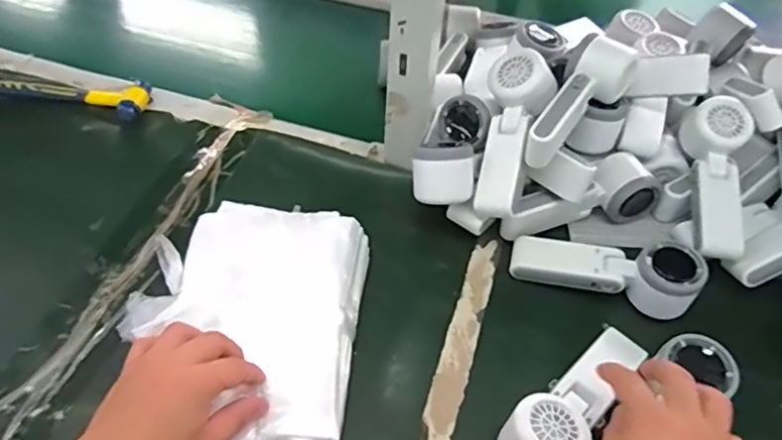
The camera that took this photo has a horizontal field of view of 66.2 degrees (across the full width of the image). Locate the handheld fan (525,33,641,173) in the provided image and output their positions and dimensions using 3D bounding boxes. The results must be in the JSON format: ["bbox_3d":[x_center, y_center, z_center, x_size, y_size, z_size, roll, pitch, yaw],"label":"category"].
[{"bbox_3d":[0.174,-0.117,0.578,0.053,0.056,0.148,34,55,23],"label":"handheld fan"}]

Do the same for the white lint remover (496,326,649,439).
[{"bbox_3d":[0.145,0.149,0.480,0.055,0.058,0.166,35,48,25],"label":"white lint remover"}]

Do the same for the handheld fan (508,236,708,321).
[{"bbox_3d":[0.197,0.044,0.560,0.163,0.044,0.054,12,50,7],"label":"handheld fan"}]

